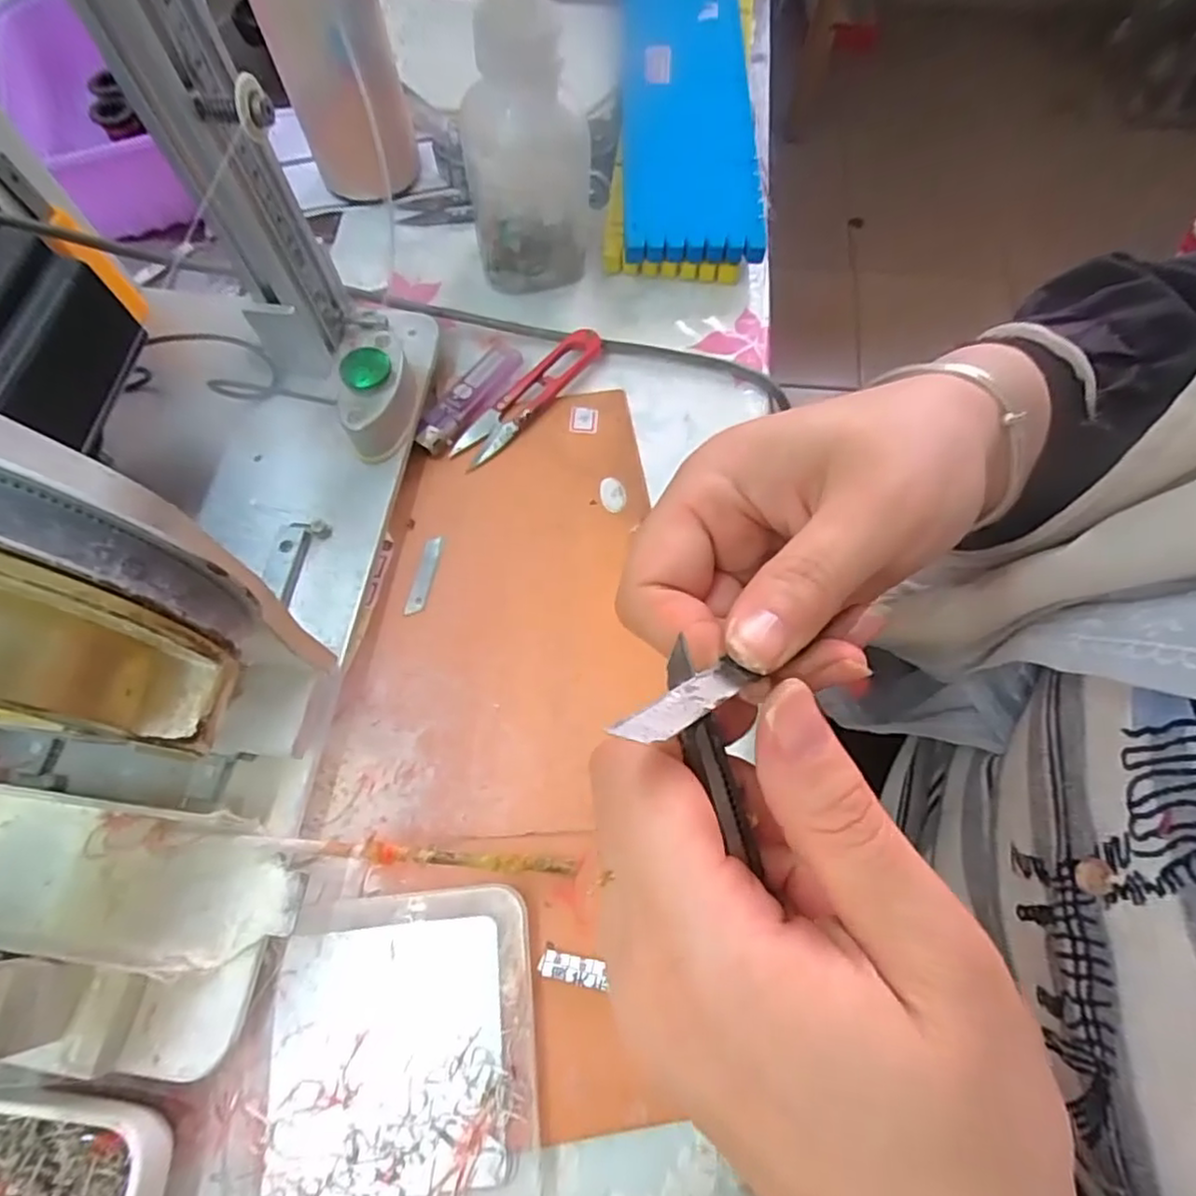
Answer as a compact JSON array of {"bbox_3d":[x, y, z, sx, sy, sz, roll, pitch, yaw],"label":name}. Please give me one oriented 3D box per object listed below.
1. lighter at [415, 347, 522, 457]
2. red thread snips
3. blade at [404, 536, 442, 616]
[{"bbox_3d":[-0.068,-0.105,0.346,0.020,0.013,0.072,30,70,12],"label":"lighter"},{"bbox_3d":[-0.039,-0.109,0.348,0.024,0.014,0.099,39,72,15],"label":"red thread snips"},{"bbox_3d":[-0.083,-0.011,0.314,0.009,0.004,0.040,10,67,4],"label":"blade"}]

